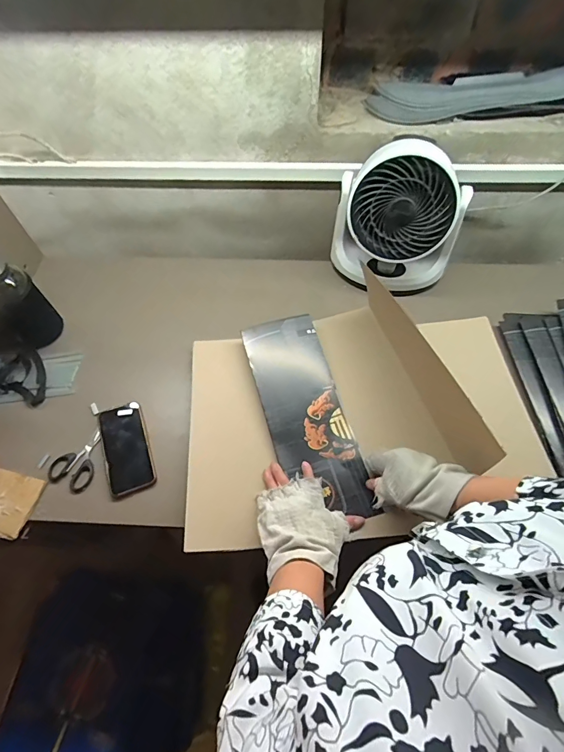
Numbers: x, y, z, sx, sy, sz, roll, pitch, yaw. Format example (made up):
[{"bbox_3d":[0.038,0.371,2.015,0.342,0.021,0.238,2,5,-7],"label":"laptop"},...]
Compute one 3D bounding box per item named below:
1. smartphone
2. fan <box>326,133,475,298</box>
[{"bbox_3d":[-0.272,0.123,0.683,0.081,0.007,0.161,-22,66,-6],"label":"smartphone"},{"bbox_3d":[0.232,-0.317,0.777,0.238,0.246,0.168,10,57,5],"label":"fan"}]

